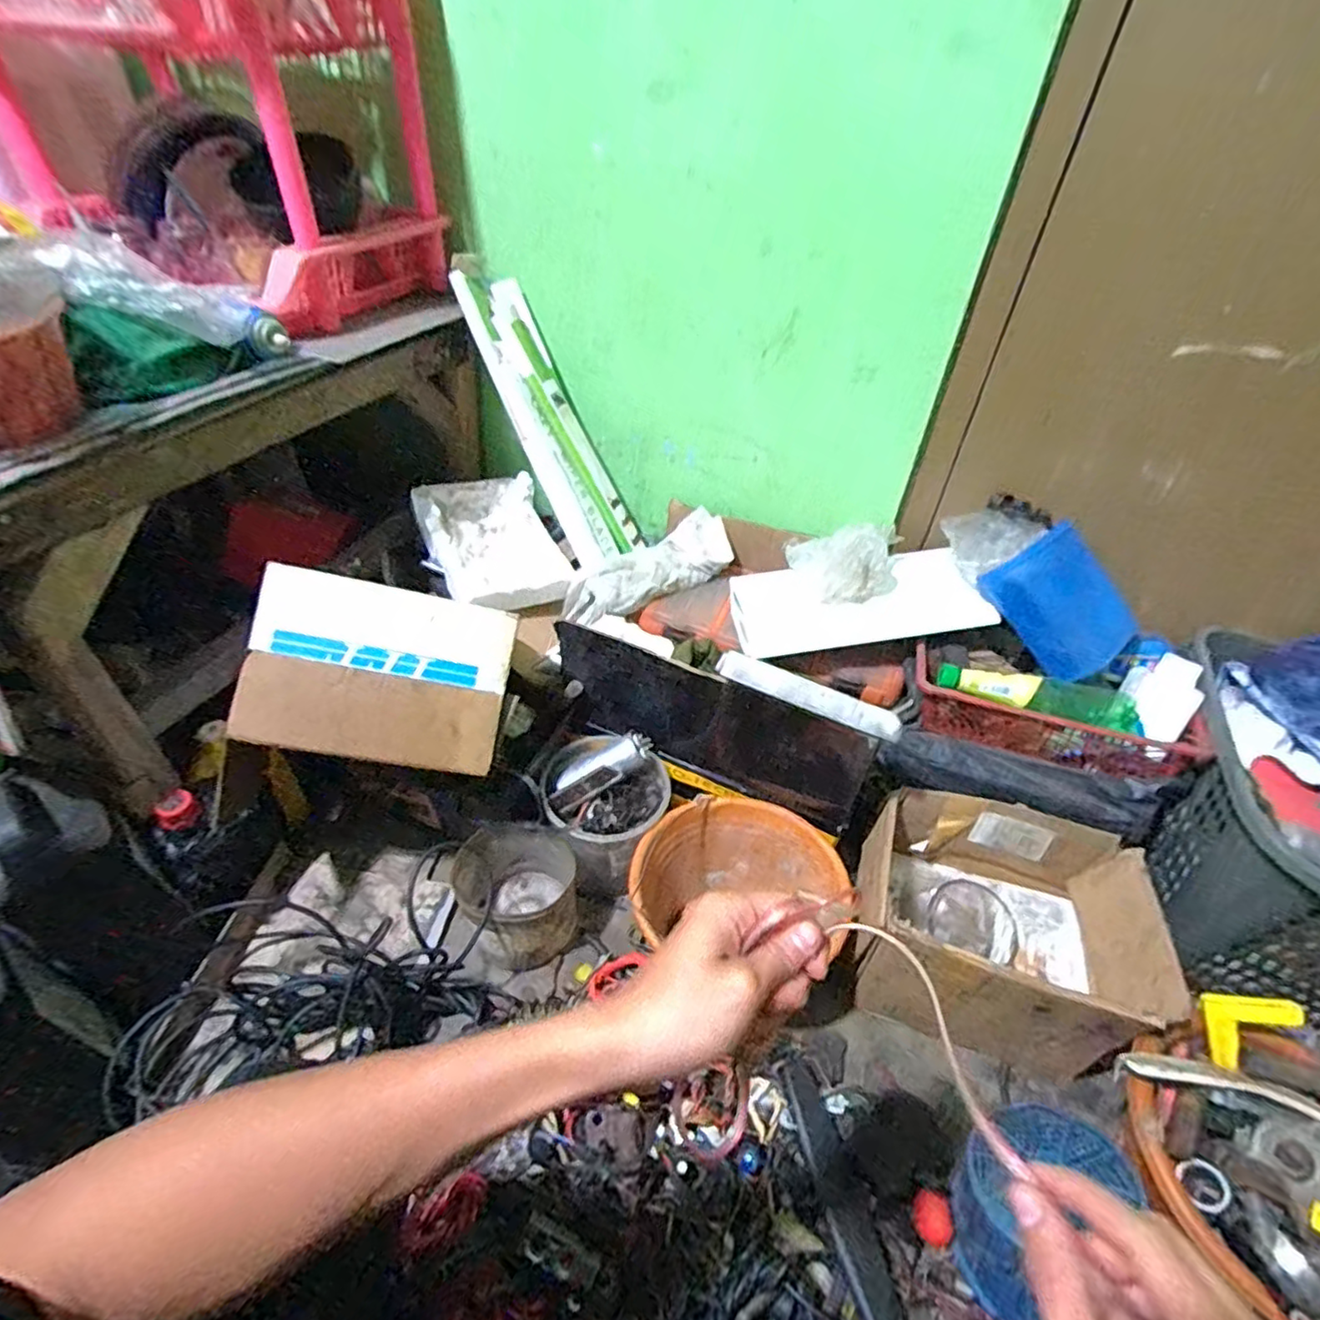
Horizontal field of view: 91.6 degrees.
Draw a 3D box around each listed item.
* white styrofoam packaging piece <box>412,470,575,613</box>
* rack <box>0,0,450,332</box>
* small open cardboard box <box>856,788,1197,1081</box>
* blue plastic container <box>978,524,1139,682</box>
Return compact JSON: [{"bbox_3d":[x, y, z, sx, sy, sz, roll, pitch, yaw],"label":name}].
[{"bbox_3d":[-0.263,-0.191,1.015,0.204,0.083,0.262,-17,46,-21],"label":"white styrofoam packaging piece"},{"bbox_3d":[-0.555,-0.655,0.799,0.447,0.336,0.364,20,45,17],"label":"rack"},{"bbox_3d":[0.399,0.320,0.787,0.302,0.171,0.231,11,43,8],"label":"small open cardboard box"},{"bbox_3d":[0.518,-0.074,0.836,0.176,0.130,0.086,54,25,-1],"label":"blue plastic container"}]

